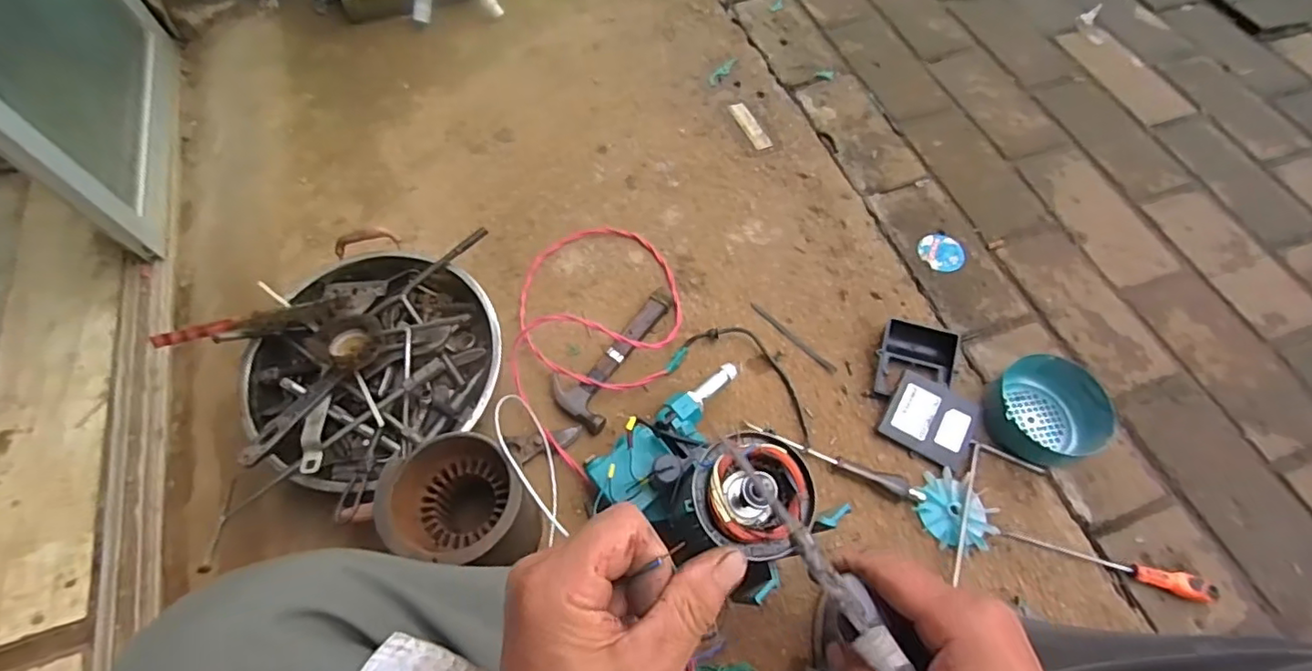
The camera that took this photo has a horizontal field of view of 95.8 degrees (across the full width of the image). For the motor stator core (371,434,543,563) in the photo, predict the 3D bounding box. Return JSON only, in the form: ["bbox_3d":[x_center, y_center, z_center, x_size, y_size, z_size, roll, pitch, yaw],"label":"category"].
[{"bbox_3d":[-0.210,0.203,0.676,0.141,0.176,0.131,1,61,-1],"label":"motor stator core"}]

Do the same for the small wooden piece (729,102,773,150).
[{"bbox_3d":[0.179,-0.398,1.128,0.034,0.004,0.125,-19,63,-12],"label":"small wooden piece"}]

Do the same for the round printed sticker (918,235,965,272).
[{"bbox_3d":[0.478,-0.141,0.990,0.072,0.009,0.070,1,61,-1],"label":"round printed sticker"}]

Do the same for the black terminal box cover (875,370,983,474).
[{"bbox_3d":[0.382,0.117,0.823,0.117,0.020,0.107,28,74,10],"label":"black terminal box cover"}]

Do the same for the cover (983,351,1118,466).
[{"bbox_3d":[0.541,0.109,0.825,0.163,0.064,0.149,-30,66,-17],"label":"cover"}]

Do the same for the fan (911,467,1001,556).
[{"bbox_3d":[0.391,0.227,0.773,0.099,0.015,0.104,-25,64,-15],"label":"fan"}]

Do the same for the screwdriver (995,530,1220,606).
[{"bbox_3d":[0.565,0.287,0.738,0.251,0.023,0.030,14,61,6],"label":"screwdriver"}]

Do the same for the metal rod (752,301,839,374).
[{"bbox_3d":[0.208,0.002,0.902,0.011,0.005,0.161,-40,69,-21],"label":"metal rod"}]

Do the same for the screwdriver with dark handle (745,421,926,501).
[{"bbox_3d":[0.239,0.165,0.798,0.239,0.022,0.026,22,62,10],"label":"screwdriver with dark handle"}]

